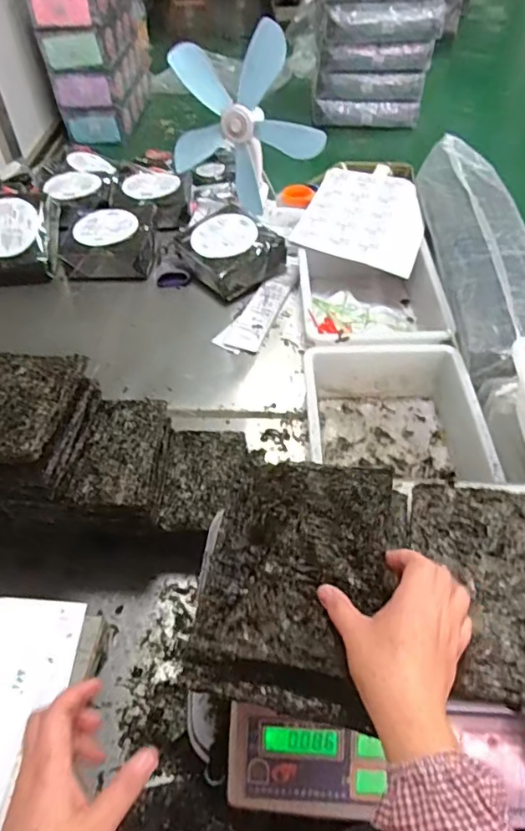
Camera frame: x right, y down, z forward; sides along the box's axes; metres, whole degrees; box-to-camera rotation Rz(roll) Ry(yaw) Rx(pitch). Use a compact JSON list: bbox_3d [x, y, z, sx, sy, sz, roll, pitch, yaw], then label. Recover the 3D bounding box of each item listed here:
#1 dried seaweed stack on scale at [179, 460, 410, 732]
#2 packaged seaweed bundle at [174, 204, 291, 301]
[{"bbox_3d":[0.026,0.142,0.486,0.160,0.079,0.200,10,51,11],"label":"dried seaweed stack on scale"},{"bbox_3d":[-0.074,-0.393,1.304,0.189,0.092,0.230,-30,55,-22],"label":"packaged seaweed bundle"}]

